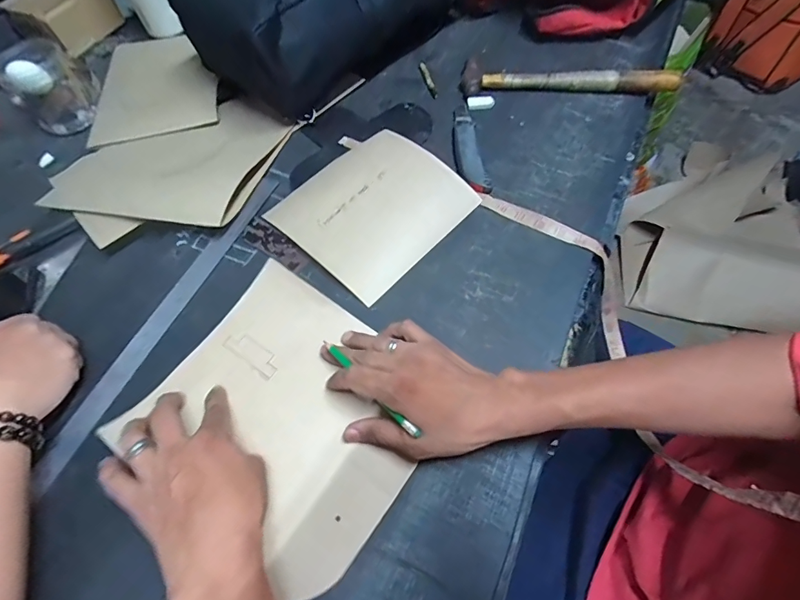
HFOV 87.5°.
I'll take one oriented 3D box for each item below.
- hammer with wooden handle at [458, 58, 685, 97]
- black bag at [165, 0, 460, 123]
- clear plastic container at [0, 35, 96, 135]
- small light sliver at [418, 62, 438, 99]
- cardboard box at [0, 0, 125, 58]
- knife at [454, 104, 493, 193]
[{"bbox_3d":[0.243,-0.324,0.612,0.303,0.027,0.056,3,60,5],"label":"hammer with wooden handle"},{"bbox_3d":[-0.074,-0.494,0.650,0.478,0.154,0.220,-38,65,-18],"label":"black bag"},{"bbox_3d":[-0.549,-0.333,0.652,0.099,0.097,0.101,-41,66,-19],"label":"clear plastic container"},{"bbox_3d":[0.043,-0.339,0.642,0.013,0.005,0.087,-13,60,-4],"label":"small light sliver"},{"bbox_3d":[-0.621,-0.536,0.779,0.132,0.071,0.158,30,68,19],"label":"cardboard box"},{"bbox_3d":[0.089,-0.208,0.563,0.038,0.012,0.164,-6,60,0],"label":"knife"}]

